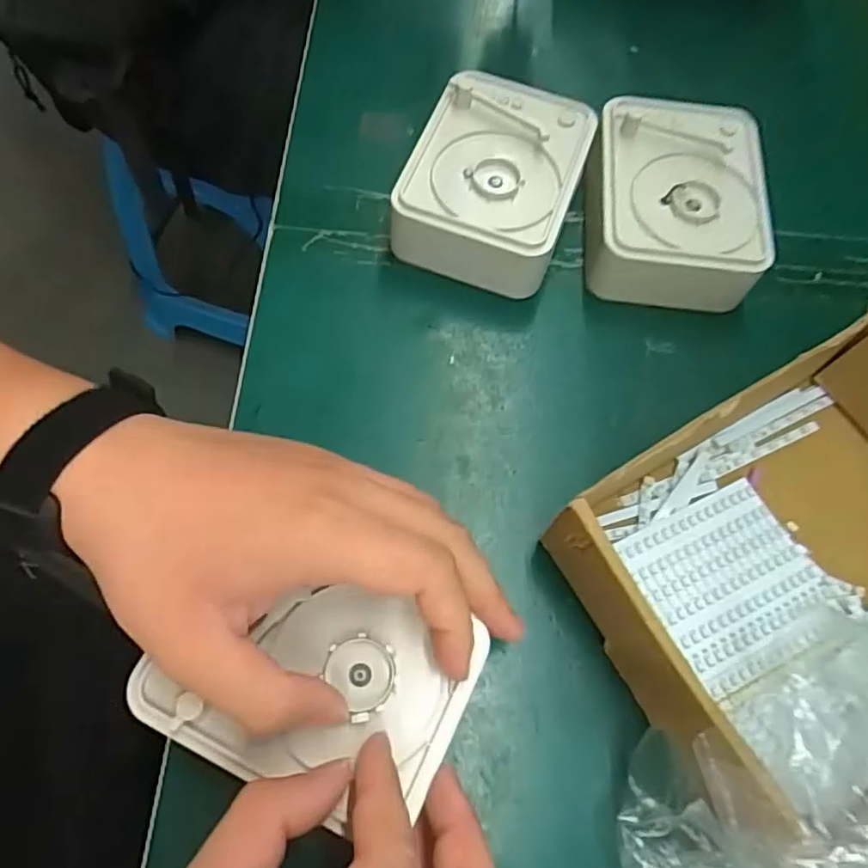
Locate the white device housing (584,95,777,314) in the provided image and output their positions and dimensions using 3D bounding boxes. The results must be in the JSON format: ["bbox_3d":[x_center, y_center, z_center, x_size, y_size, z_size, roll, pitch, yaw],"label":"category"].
[{"bbox_3d":[0.146,-0.144,0.400,0.102,0.056,0.131,6,64,1],"label":"white device housing"}]

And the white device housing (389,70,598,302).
[{"bbox_3d":[0.038,-0.157,0.398,0.097,0.054,0.123,18,65,7],"label":"white device housing"}]

